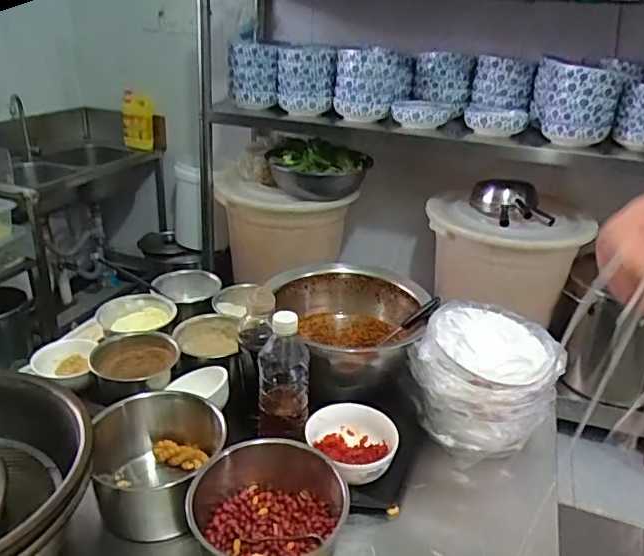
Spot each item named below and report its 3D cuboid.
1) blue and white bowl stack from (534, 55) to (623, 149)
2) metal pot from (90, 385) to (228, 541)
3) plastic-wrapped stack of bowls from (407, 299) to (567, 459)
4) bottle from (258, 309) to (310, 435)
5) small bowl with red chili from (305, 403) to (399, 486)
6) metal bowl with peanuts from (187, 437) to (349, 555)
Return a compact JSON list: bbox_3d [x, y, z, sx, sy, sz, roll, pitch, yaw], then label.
[{"bbox_3d":[0.733,-0.514,1.639,0.219,0.209,0.251,11,27,17],"label":"blue and white bowl stack"},{"bbox_3d":[-0.209,0.240,0.730,0.155,0.100,0.169,3,25,-1],"label":"metal pot"},{"bbox_3d":[0.235,0.143,0.839,0.202,0.172,0.177,9,26,12],"label":"plastic-wrapped stack of bowls"},{"bbox_3d":[-0.051,0.124,0.765,0.067,0.186,0.070,3,25,-1],"label":"bottle"},{"bbox_3d":[0.045,0.233,0.781,0.115,0.050,0.120,3,25,-1],"label":"small bowl with red chili"},{"bbox_3d":[-0.058,0.273,0.646,0.173,0.088,0.176,3,25,-1],"label":"metal bowl with peanuts"}]

